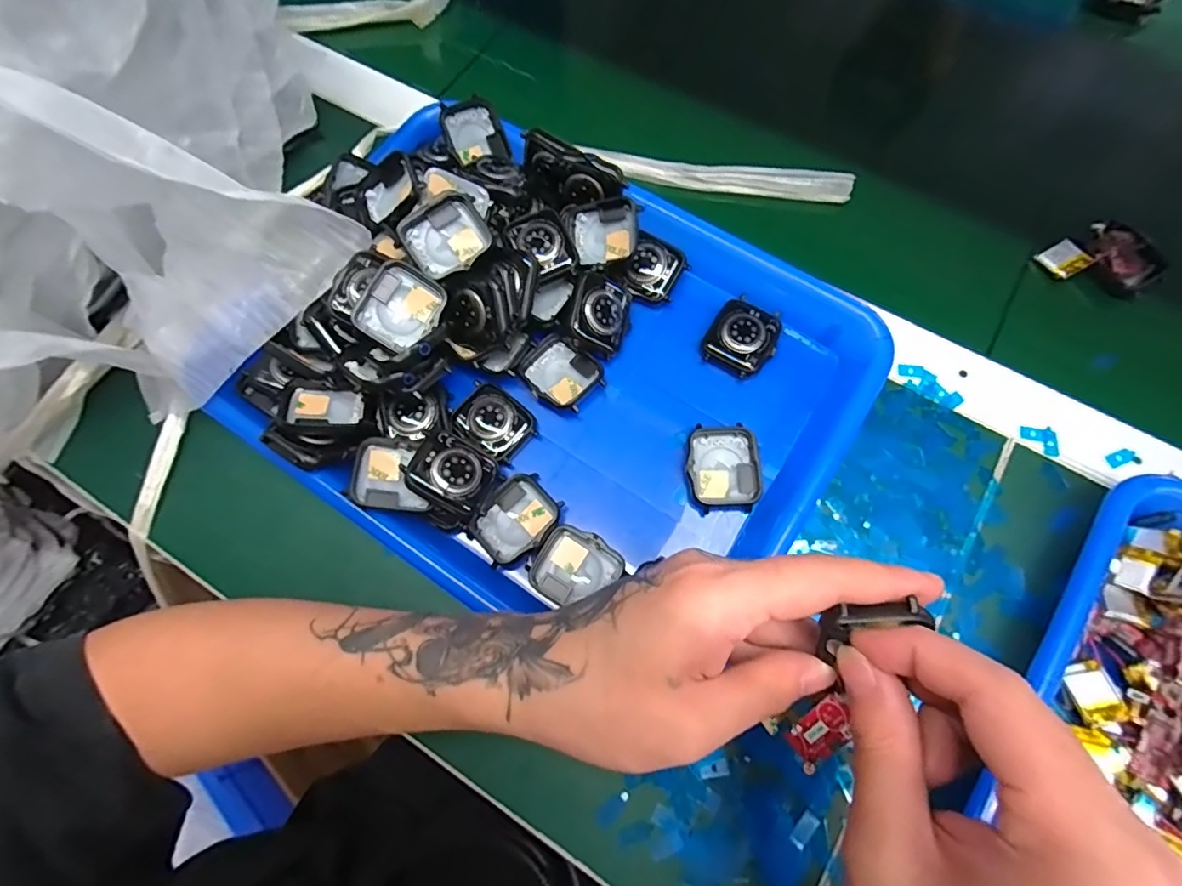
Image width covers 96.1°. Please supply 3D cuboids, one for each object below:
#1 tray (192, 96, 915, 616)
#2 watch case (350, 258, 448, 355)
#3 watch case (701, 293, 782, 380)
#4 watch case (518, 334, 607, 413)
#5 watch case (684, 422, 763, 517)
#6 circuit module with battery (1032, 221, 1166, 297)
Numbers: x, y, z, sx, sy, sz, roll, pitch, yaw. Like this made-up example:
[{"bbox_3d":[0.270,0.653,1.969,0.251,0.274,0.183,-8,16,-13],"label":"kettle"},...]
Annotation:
[{"bbox_3d":[-0.029,-0.050,0.295,0.324,0.050,0.256,34,77,10],"label":"tray"},{"bbox_3d":[-0.099,-0.071,0.276,0.037,0.011,0.042,35,81,-18],"label":"watch case"},{"bbox_3d":[0.089,-0.063,0.311,0.038,0.012,0.046,31,76,9],"label":"watch case"},{"bbox_3d":[-0.017,-0.040,0.308,0.039,0.013,0.044,-43,78,-11],"label":"watch case"},{"bbox_3d":[0.072,0.014,0.290,0.039,0.011,0.046,-2,73,0],"label":"watch case"},{"bbox_3d":[0.318,-0.111,0.328,0.059,0.014,0.049,-26,75,-7],"label":"circuit module with battery"}]

